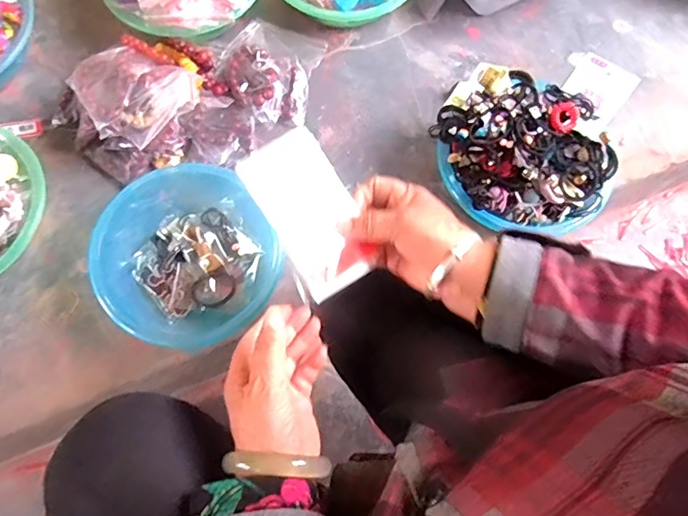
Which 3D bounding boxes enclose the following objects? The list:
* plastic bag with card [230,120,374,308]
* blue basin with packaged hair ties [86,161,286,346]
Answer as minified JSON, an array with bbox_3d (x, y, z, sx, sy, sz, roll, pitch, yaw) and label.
[{"bbox_3d":[-0.025,-0.037,0.401,0.069,0.005,0.128,-33,96,-13],"label":"plastic bag with card"},{"bbox_3d":[-0.196,-0.007,0.622,0.208,0.073,0.216,0,72,-1],"label":"blue basin with packaged hair ties"}]

